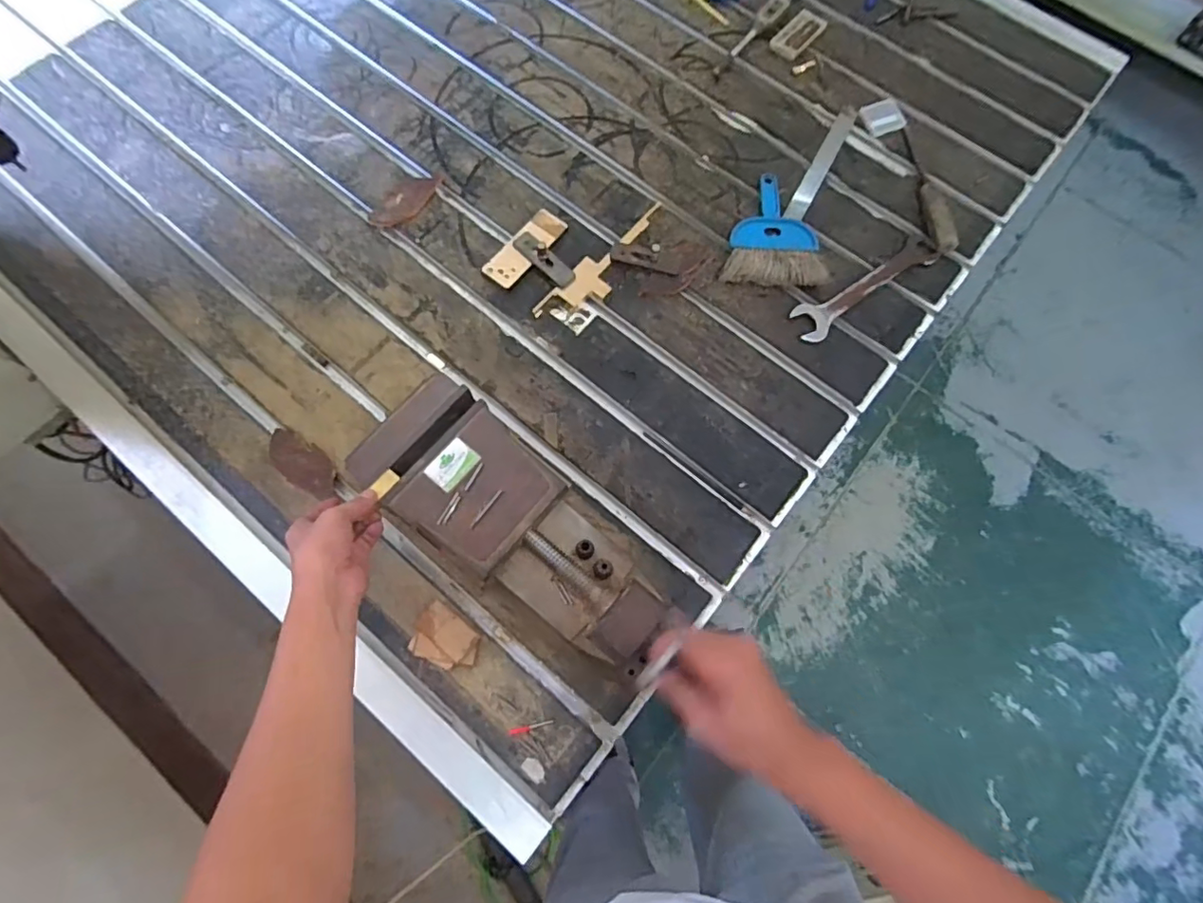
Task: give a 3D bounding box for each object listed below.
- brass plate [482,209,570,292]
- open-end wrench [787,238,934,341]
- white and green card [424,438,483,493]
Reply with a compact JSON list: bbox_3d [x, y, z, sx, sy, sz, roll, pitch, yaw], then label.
[{"bbox_3d":[-0.106,-0.284,0.769,0.051,0.007,0.131,39,78,9],"label":"brass plate"},{"bbox_3d":[0.370,-0.231,0.769,0.242,0.014,0.053,-32,76,-10],"label":"open-end wrench"},{"bbox_3d":[-0.154,0.014,0.577,0.039,0.004,0.050,39,76,10],"label":"white and green card"}]

